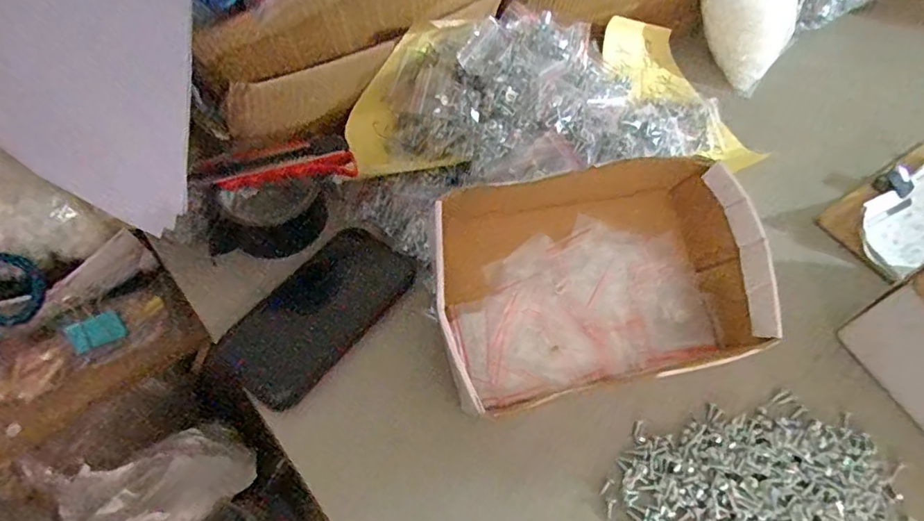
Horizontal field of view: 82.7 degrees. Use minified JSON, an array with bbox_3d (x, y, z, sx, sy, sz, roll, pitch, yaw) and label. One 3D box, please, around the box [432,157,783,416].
[{"bbox_3d":[0.104,0.006,0.418,0.255,0.086,0.184,-7,58,-9],"label":"box"}]

